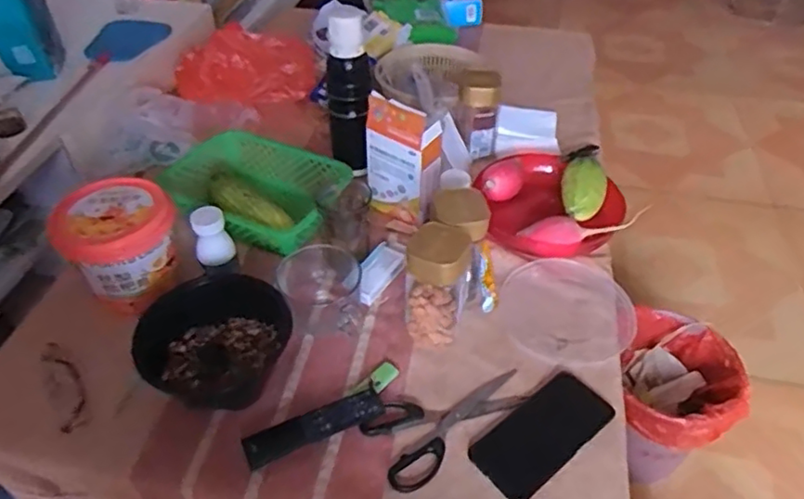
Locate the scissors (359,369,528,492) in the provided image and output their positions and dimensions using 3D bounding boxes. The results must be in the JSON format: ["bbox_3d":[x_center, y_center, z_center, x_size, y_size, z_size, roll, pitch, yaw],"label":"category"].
[{"bbox_3d":[0.048,0.184,0.682,0.187,0.011,0.089,-30,52,-28],"label":"scissors"}]

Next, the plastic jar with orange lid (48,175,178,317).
[{"bbox_3d":[-0.351,-0.007,0.772,0.130,0.110,0.134,0,44,0],"label":"plastic jar with orange lid"}]

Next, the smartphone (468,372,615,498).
[{"bbox_3d":[0.153,0.197,0.662,0.162,0.004,0.077,-30,52,-28],"label":"smartphone"}]

